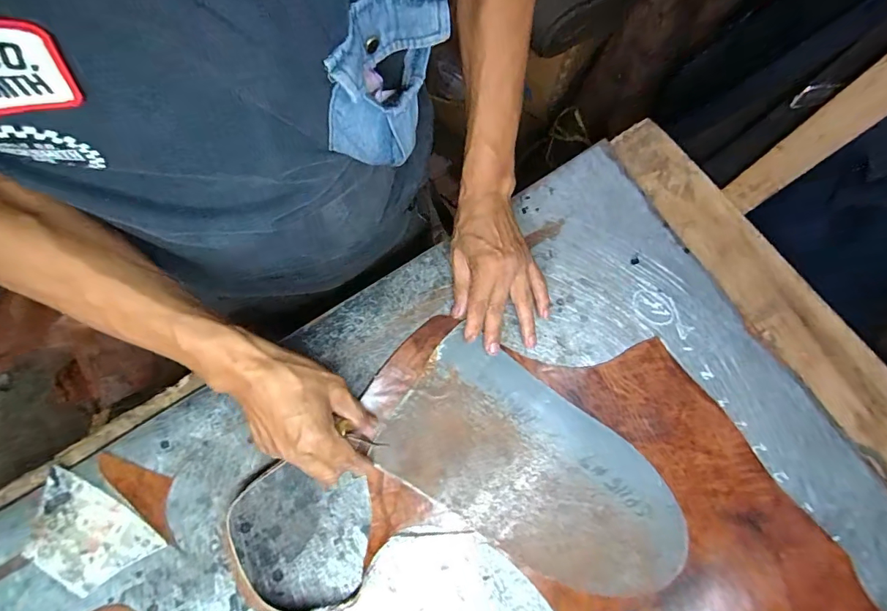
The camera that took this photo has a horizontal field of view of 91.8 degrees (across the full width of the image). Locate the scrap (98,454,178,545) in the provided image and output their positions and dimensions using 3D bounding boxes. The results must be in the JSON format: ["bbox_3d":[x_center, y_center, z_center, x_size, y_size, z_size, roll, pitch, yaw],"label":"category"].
[{"bbox_3d":[-0.274,0.170,0.395,0.100,0.004,0.036,42,75,2],"label":"scrap"}]

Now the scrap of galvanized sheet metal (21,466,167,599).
[{"bbox_3d":[-0.319,0.204,0.380,0.113,0.004,0.072,36,74,1],"label":"scrap of galvanized sheet metal"}]

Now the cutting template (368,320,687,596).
[{"bbox_3d":[0.088,0.158,0.412,0.284,0.005,0.152,31,78,7],"label":"cutting template"}]

